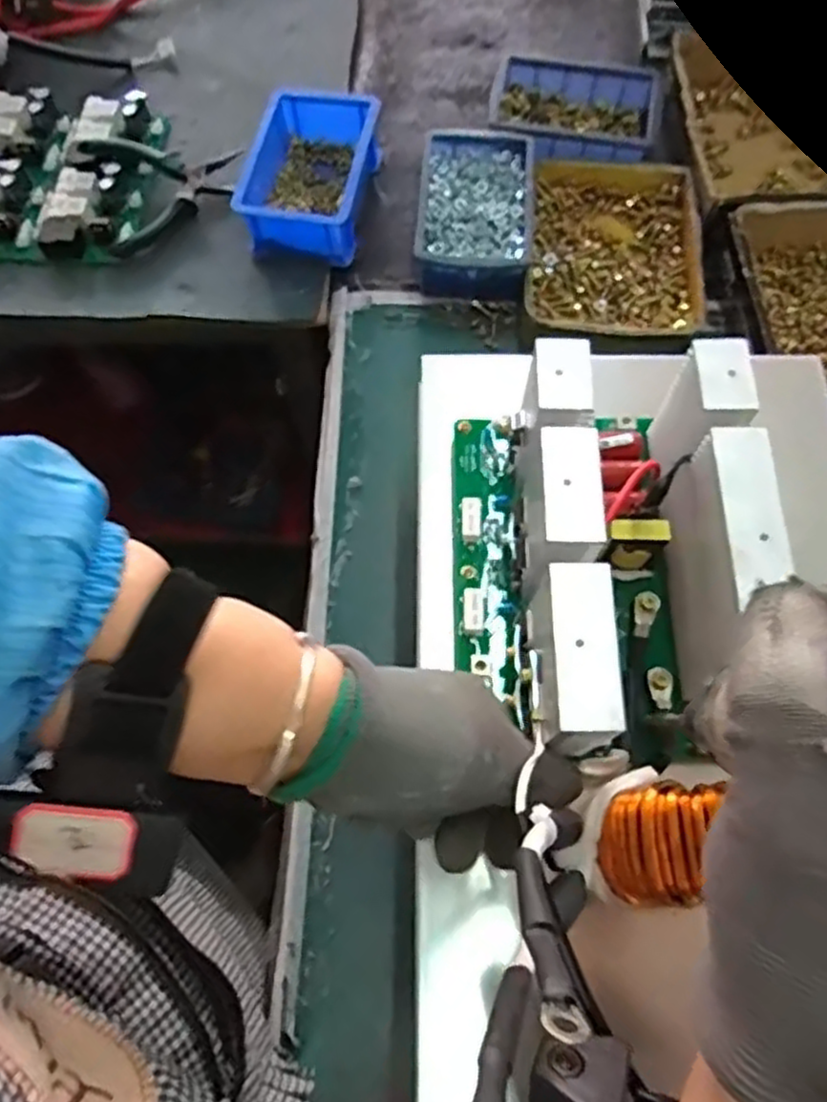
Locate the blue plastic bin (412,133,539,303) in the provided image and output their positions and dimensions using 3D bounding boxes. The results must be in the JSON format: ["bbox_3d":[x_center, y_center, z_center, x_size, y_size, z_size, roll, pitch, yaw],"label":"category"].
[{"bbox_3d":[0.054,-0.289,0.641,0.094,0.048,0.148,4,68,4],"label":"blue plastic bin"}]

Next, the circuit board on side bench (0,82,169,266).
[{"bbox_3d":[-0.328,-0.350,0.686,0.181,0.029,0.191,6,68,5],"label":"circuit board on side bench"}]

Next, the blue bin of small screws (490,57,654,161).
[{"bbox_3d":[0.142,-0.386,0.677,0.139,0.054,0.103,7,68,5],"label":"blue bin of small screws"}]

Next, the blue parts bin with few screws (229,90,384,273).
[{"bbox_3d":[-0.090,-0.331,0.656,0.099,0.058,0.152,9,68,6],"label":"blue parts bin with few screws"}]

